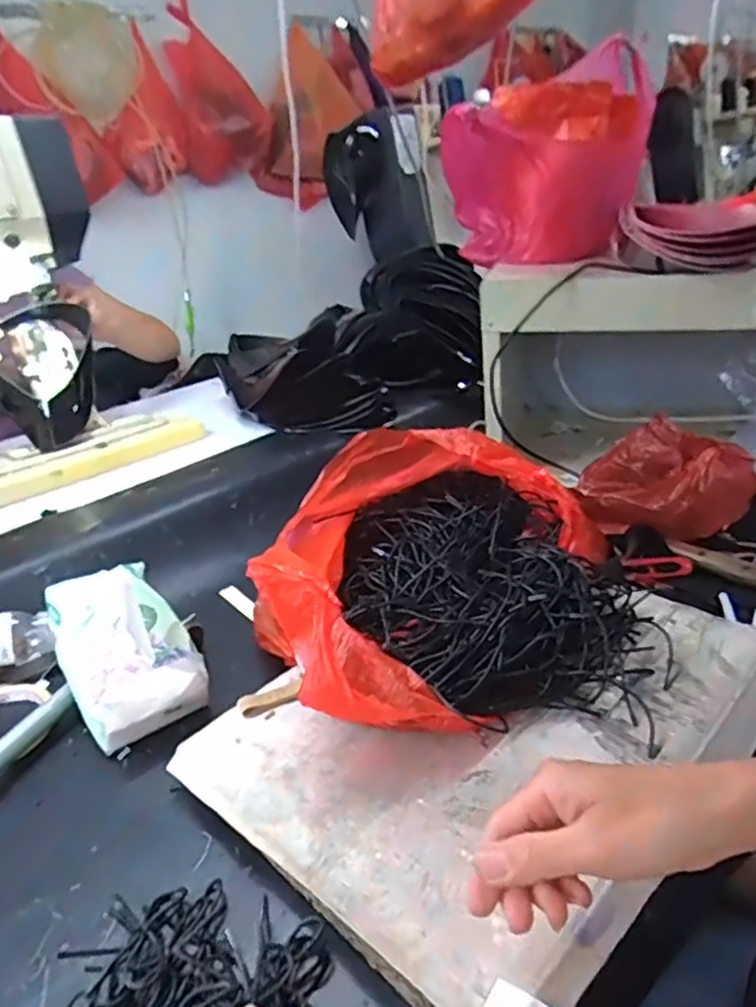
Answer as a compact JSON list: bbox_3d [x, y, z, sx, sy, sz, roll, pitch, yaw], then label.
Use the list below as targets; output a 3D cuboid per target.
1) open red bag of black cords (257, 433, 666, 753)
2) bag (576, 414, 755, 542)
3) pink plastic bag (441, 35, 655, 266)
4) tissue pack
[{"bbox_3d":[0.071,0.044,0.601,0.318,0.108,0.358,-4,27,4],"label":"open red bag of black cords"},{"bbox_3d":[0.326,-0.034,0.756,0.180,0.081,0.194,3,28,18],"label":"bag"},{"bbox_3d":[0.207,-0.437,0.880,0.266,0.222,0.145,-17,29,-20],"label":"pink plastic bag"},{"bbox_3d":[-0.221,0.123,0.582,0.098,0.106,0.136,-25,32,-32],"label":"tissue pack"}]

